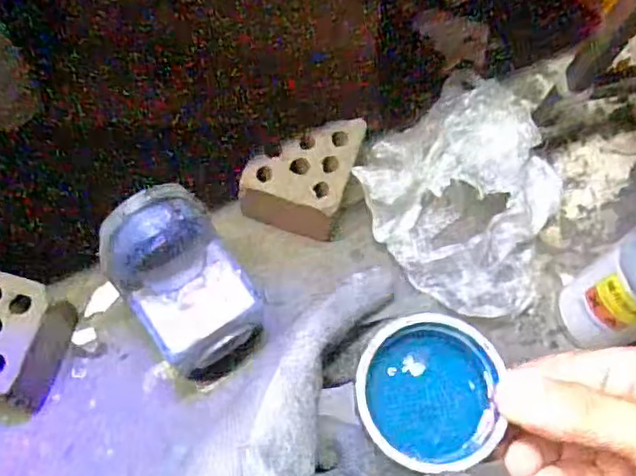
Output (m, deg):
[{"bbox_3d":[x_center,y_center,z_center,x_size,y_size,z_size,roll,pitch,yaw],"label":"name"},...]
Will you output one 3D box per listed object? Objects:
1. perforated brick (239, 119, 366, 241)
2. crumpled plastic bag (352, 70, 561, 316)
[{"bbox_3d":[-0.016,-0.068,0.700,0.109,0.088,0.120,19,68,6],"label":"perforated brick"},{"bbox_3d":[0.170,-0.037,0.692,0.203,0.103,0.223,-38,74,-16],"label":"crumpled plastic bag"}]

